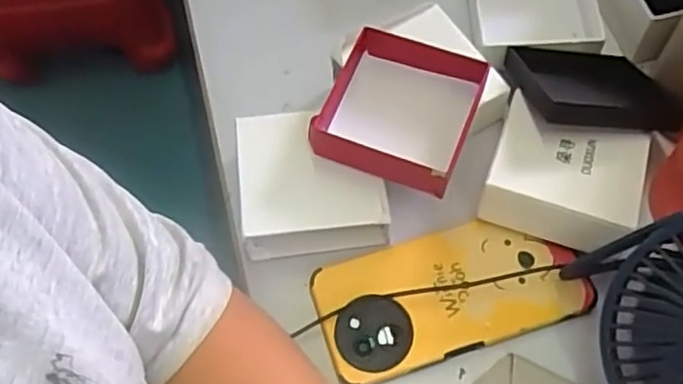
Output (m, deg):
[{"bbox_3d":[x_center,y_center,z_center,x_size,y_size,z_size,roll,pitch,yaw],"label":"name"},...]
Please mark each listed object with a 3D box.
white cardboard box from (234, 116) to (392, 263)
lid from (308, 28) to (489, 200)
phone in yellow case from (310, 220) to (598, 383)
[{"bbox_3d":[-0.019,-0.008,0.428,0.088,0.033,0.084,-7,62,0],"label":"white cardboard box"},{"bbox_3d":[0.035,-0.052,0.419,0.092,0.033,0.087,18,65,13],"label":"lid"},{"bbox_3d":[0.066,0.061,0.409,0.158,0.019,0.077,-17,62,-5],"label":"phone in yellow case"}]

